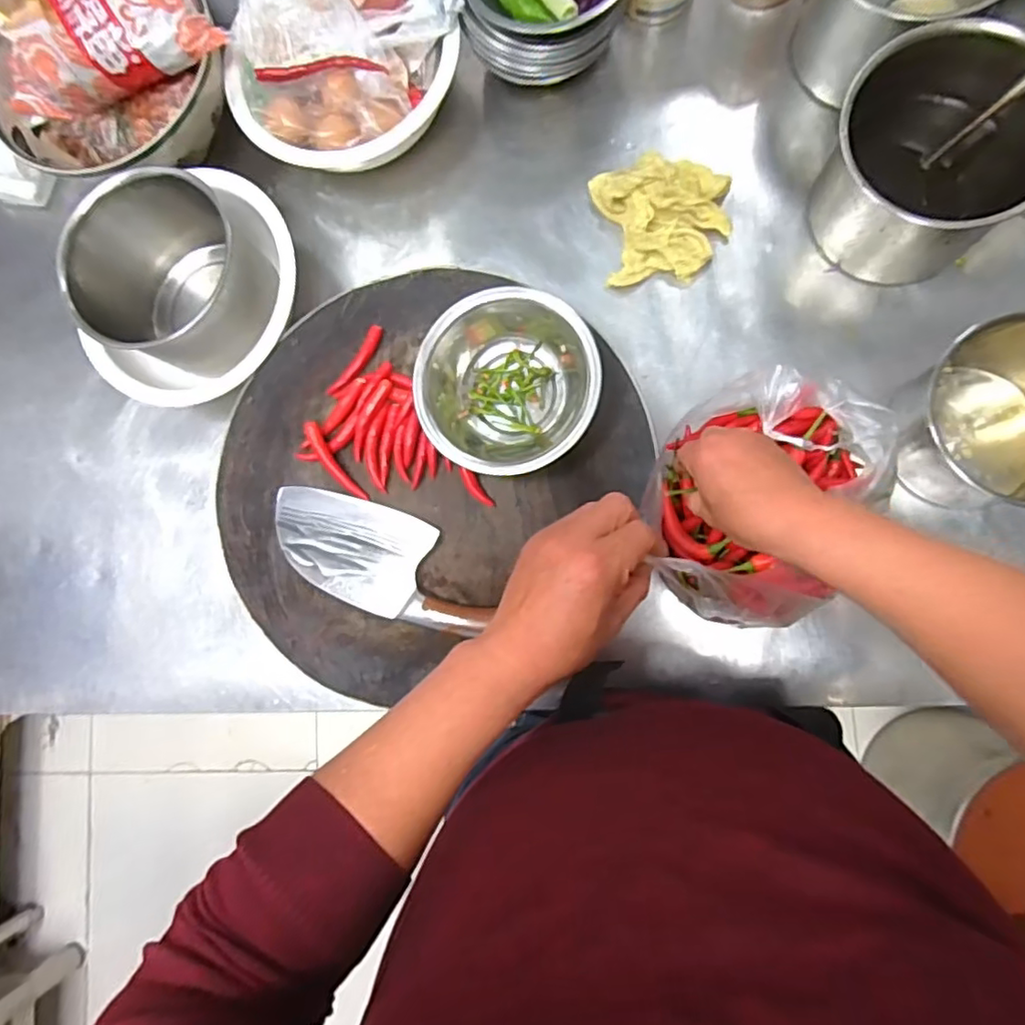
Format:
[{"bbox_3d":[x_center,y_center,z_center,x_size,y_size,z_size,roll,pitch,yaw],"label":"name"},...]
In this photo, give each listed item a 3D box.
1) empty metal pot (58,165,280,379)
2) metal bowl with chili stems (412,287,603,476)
[{"bbox_3d":[-0.331,-0.236,0.623,0.160,0.145,0.161,-1,84,8],"label":"empty metal pot"},{"bbox_3d":[-0.004,-0.114,0.550,0.154,0.057,0.149,-1,84,8],"label":"metal bowl with chili stems"}]

